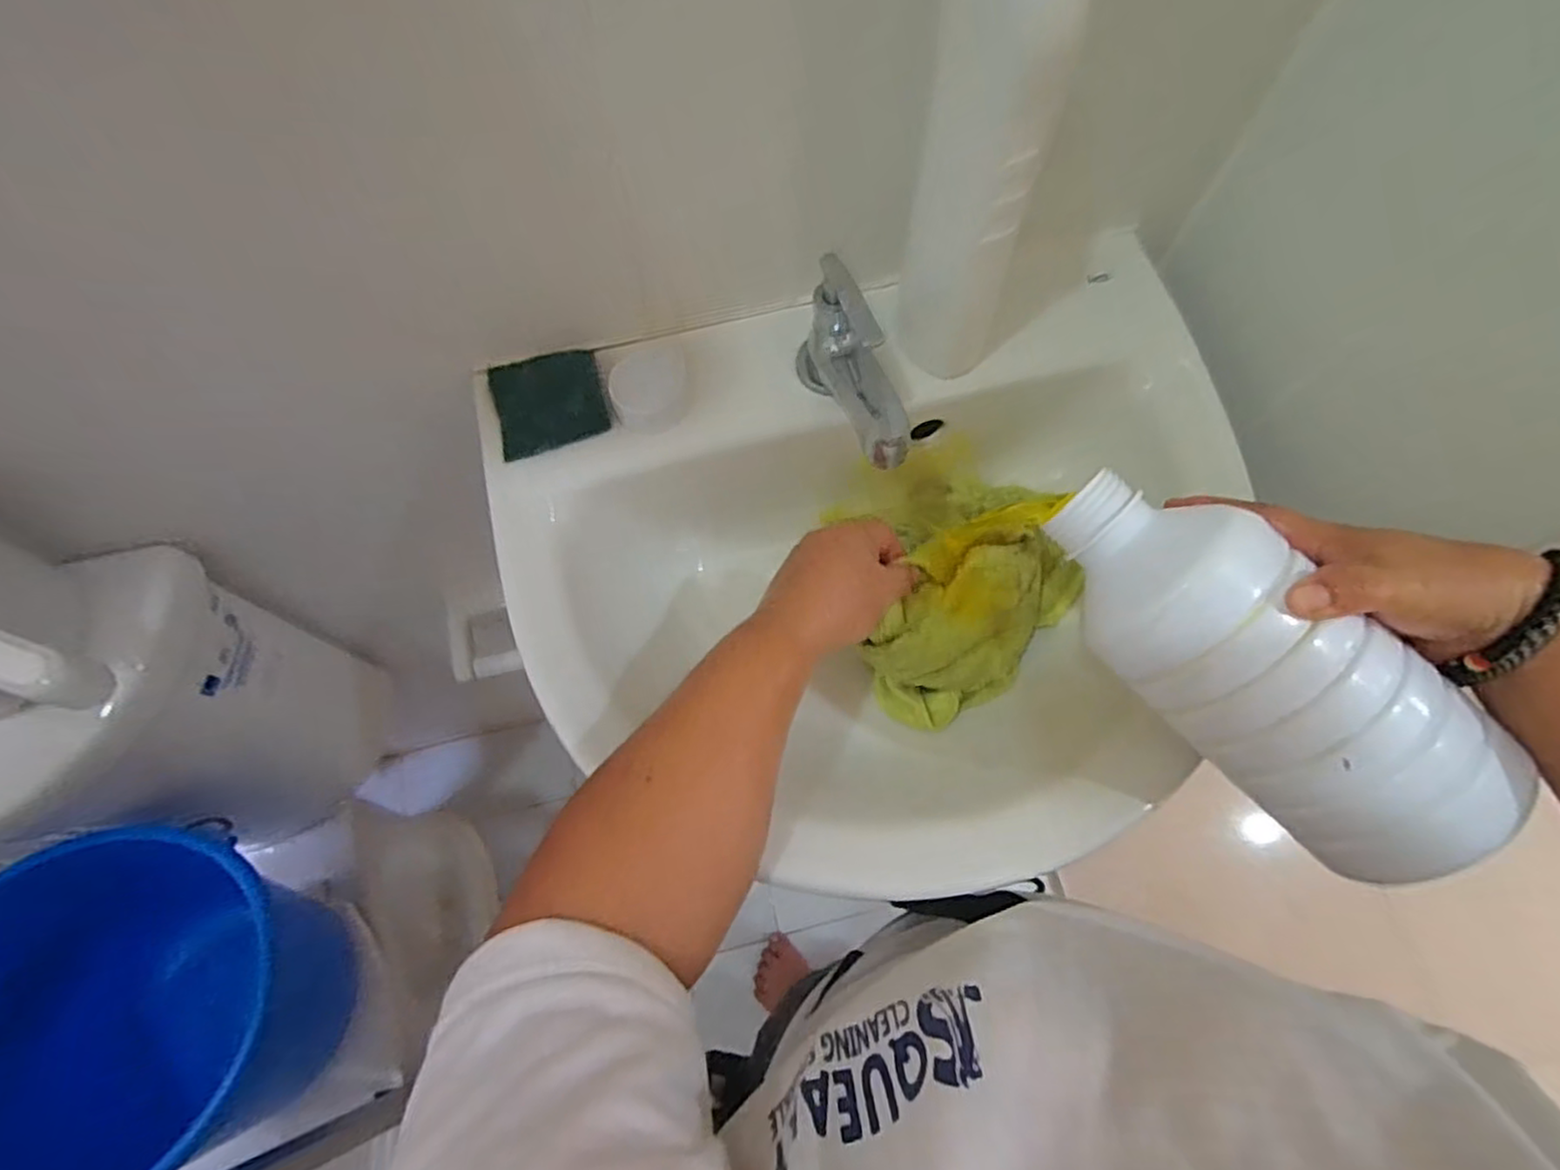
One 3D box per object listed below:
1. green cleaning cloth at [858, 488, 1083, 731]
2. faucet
[{"bbox_3d":[0.129,0.013,0.459,0.153,0.086,0.103,-34,71,-13],"label":"green cleaning cloth"},{"bbox_3d":[0.052,-0.122,0.416,0.048,0.073,0.125,-18,69,-8],"label":"faucet"}]

